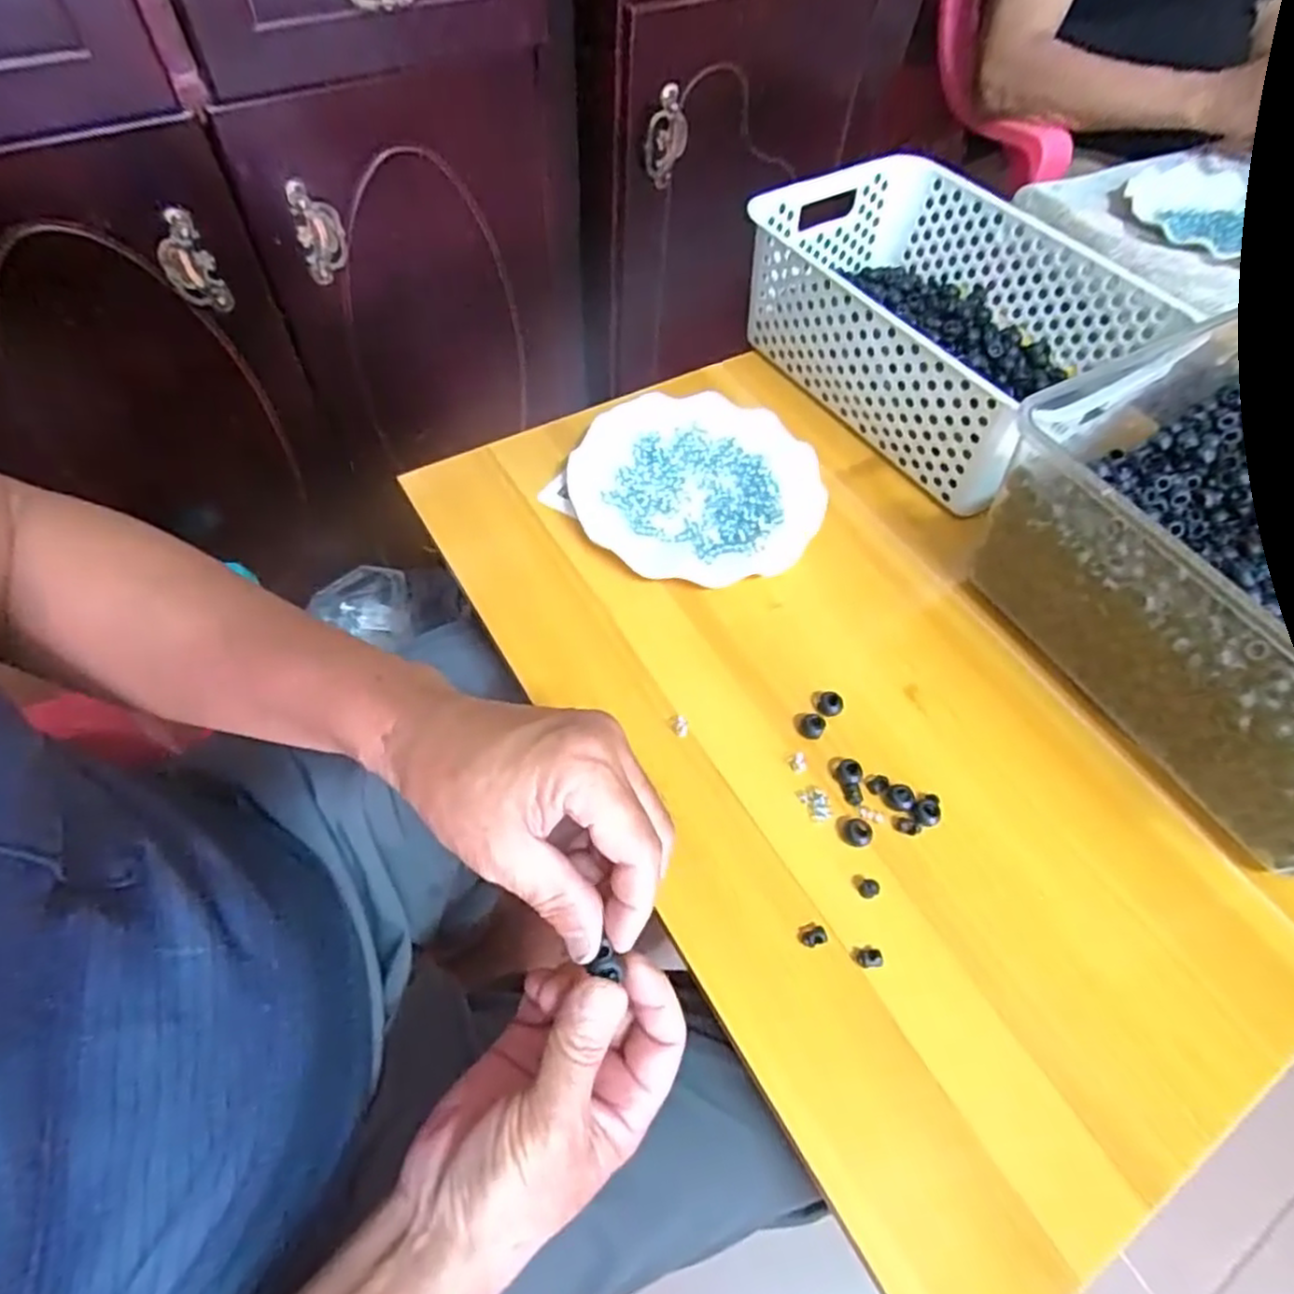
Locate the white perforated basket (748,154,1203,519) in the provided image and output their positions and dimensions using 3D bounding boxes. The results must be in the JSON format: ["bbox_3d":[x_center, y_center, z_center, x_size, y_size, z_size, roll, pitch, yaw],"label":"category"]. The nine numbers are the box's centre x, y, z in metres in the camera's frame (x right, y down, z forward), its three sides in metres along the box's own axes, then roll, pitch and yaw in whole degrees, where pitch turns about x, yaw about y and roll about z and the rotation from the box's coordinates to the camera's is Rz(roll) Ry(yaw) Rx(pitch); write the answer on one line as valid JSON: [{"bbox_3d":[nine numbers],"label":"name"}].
[{"bbox_3d":[0.232,-0.273,0.588,0.206,0.093,0.283,-31,65,-21],"label":"white perforated basket"}]

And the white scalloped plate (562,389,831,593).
[{"bbox_3d":[0.036,-0.121,0.538,0.178,0.024,0.176,2,58,-3],"label":"white scalloped plate"}]

